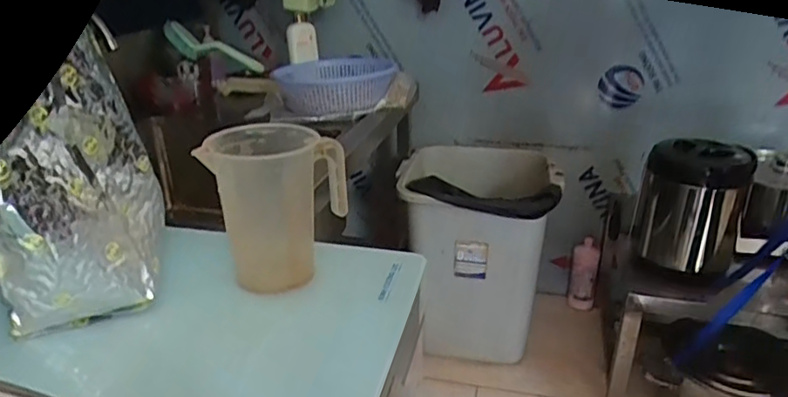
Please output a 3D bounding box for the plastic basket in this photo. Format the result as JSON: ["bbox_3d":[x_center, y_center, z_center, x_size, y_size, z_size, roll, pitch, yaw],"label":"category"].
[{"bbox_3d":[-0.150,-0.282,1.390,0.259,0.095,0.293,-7,24,-13],"label":"plastic basket"}]

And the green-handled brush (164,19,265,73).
[{"bbox_3d":[-0.445,-0.374,1.452,0.255,0.068,0.074,18,24,-4],"label":"green-handled brush"}]

